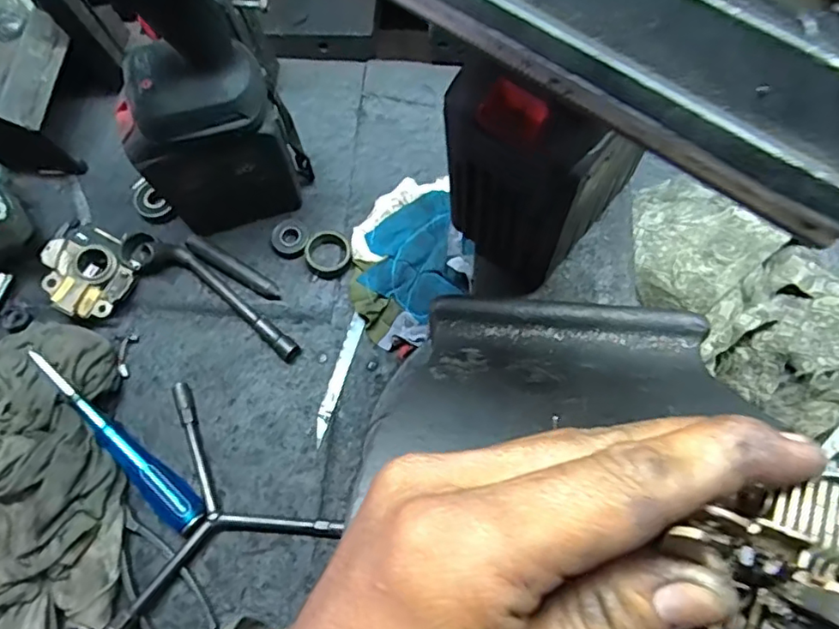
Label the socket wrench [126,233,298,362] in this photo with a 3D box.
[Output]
[{"bbox_3d":[-0.184,-0.024,0.519,0.191,0.046,0.035,29,73,12],"label":"socket wrench"}]

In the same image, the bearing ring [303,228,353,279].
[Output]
[{"bbox_3d":[-0.082,-0.055,0.532,0.041,0.016,0.041,-1,69,2],"label":"bearing ring"}]

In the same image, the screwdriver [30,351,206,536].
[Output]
[{"bbox_3d":[-0.243,0.103,0.474,0.184,0.033,0.033,44,77,3],"label":"screwdriver"}]

